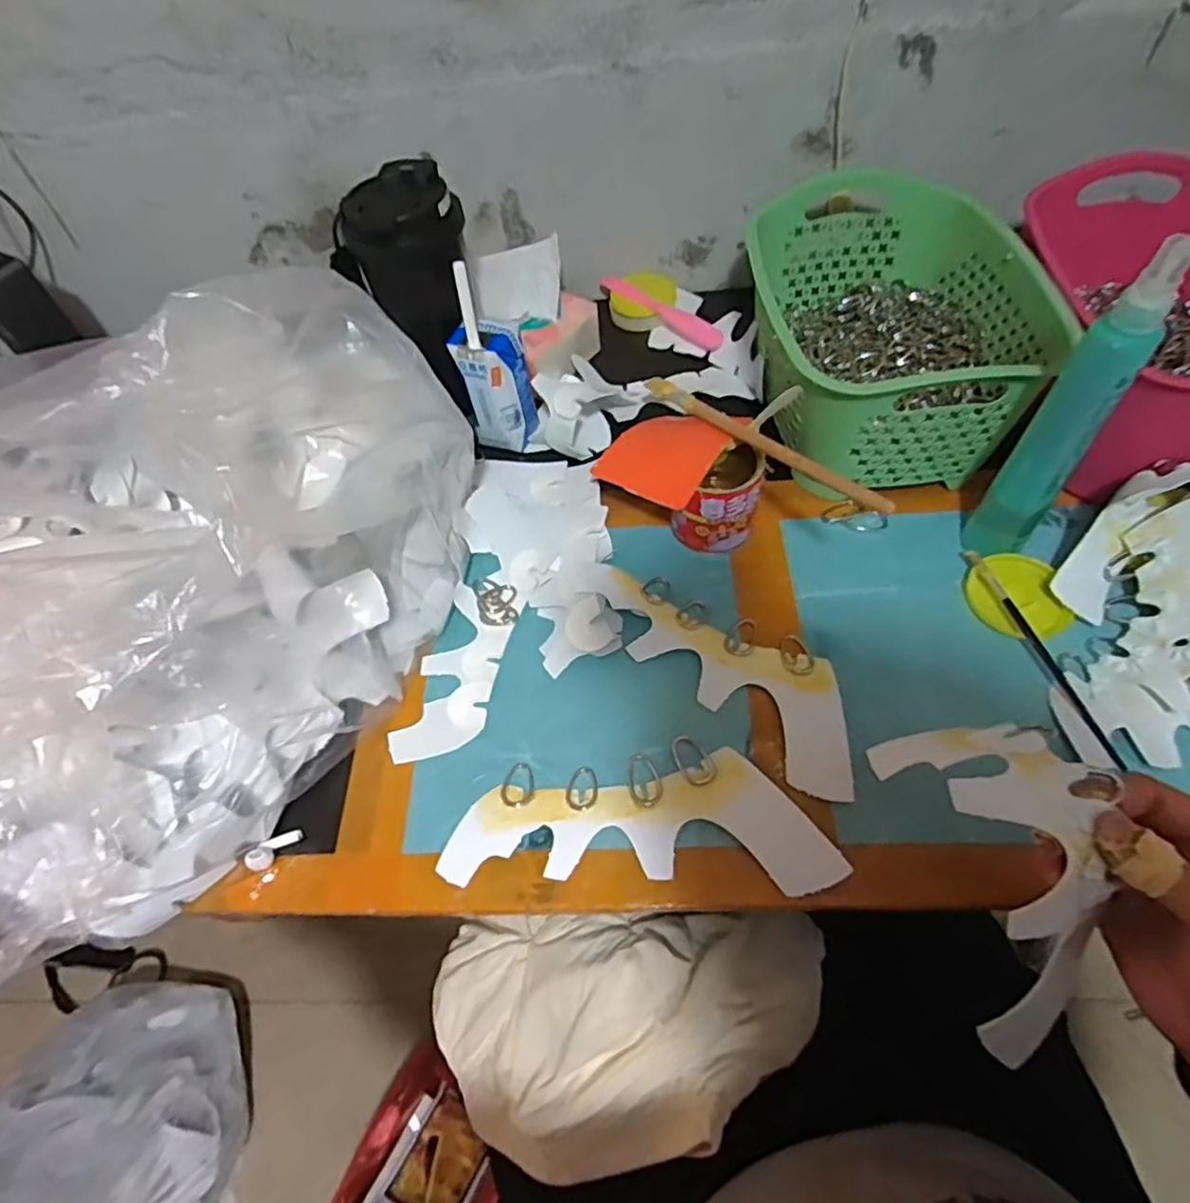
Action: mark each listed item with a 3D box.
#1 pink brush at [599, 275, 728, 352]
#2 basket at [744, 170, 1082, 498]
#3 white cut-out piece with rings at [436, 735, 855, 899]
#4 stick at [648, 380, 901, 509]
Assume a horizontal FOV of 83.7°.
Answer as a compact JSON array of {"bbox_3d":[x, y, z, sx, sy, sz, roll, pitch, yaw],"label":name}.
[{"bbox_3d":[0.064,-0.285,0.657,0.015,0.023,0.155,-41,62,-20],"label":"pink brush"},{"bbox_3d":[0.222,-0.215,0.537,0.192,0.145,0.274,-7,56,1],"label":"basket"},{"bbox_3d":[0.024,0.127,0.397,0.221,0.024,0.082,-2,56,4],"label":"white cut-out piece with rings"},{"bbox_3d":[0.104,-0.114,0.450,0.012,0.012,0.249,-27,41,-13],"label":"stick"}]

